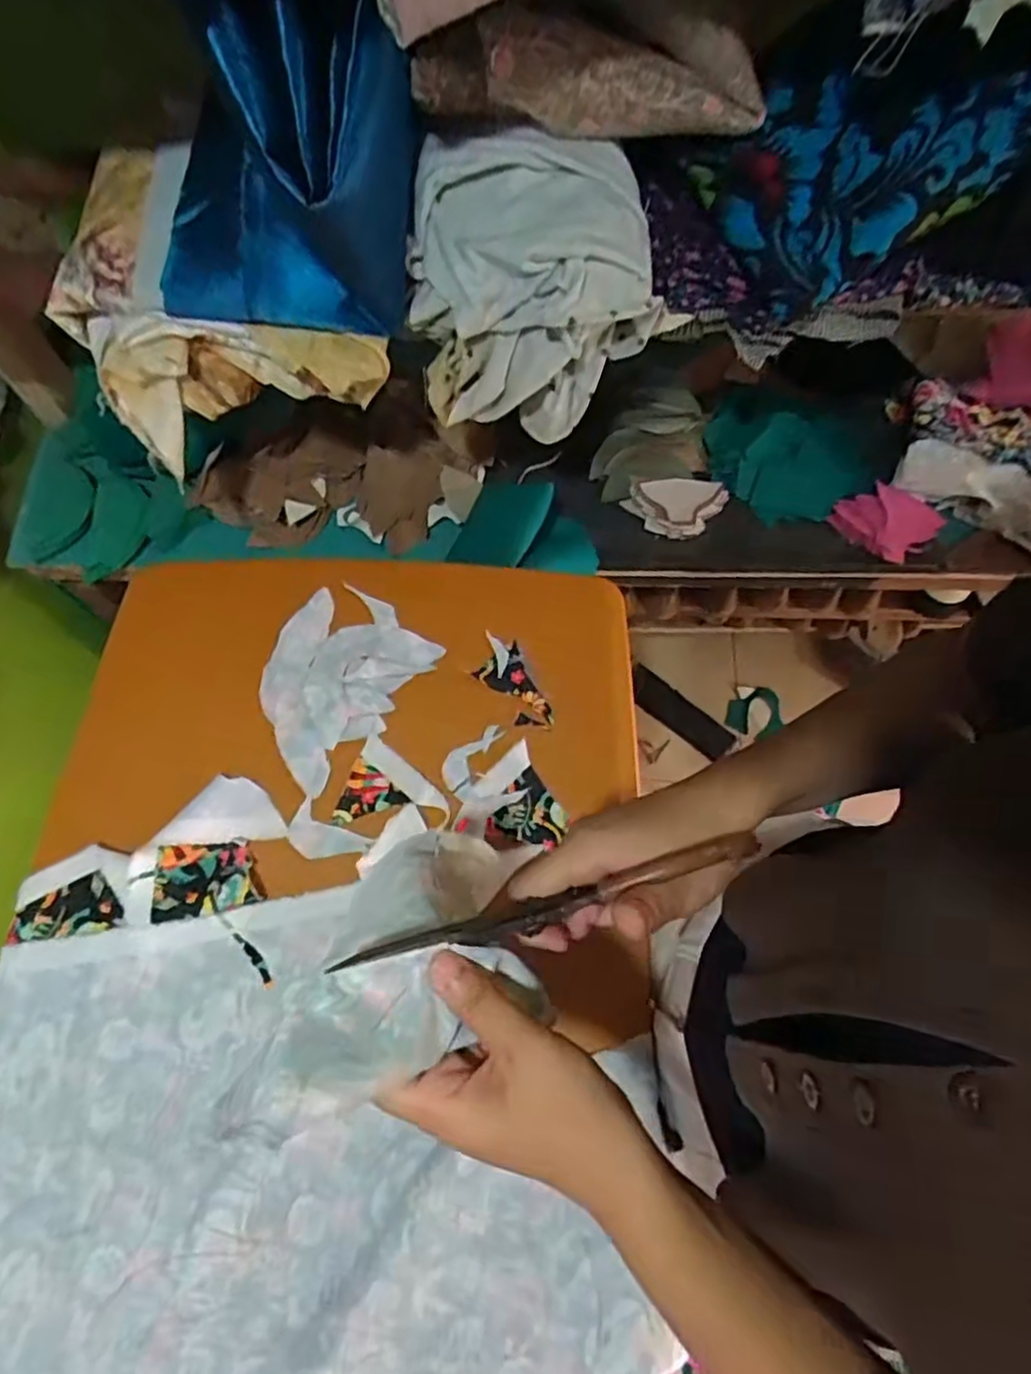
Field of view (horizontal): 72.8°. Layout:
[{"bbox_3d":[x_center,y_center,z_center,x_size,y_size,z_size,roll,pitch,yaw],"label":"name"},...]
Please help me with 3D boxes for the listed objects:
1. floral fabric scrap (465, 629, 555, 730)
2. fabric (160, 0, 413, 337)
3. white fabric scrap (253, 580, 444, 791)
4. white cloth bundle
[{"bbox_3d":[-0.006,-0.003,0.612,0.048,0.005,0.101,-28,71,-12],"label":"floral fabric scrap"},{"bbox_3d":[-0.165,-0.345,0.472,0.169,0.162,0.143,8,68,2],"label":"fabric"},{"bbox_3d":[-0.164,-0.009,0.616,0.129,0.014,0.164,35,71,12],"label":"white fabric scrap"},{"bbox_3d":[0.012,-0.318,0.560,0.183,0.161,0.139,-5,68,-3],"label":"white cloth bundle"}]

